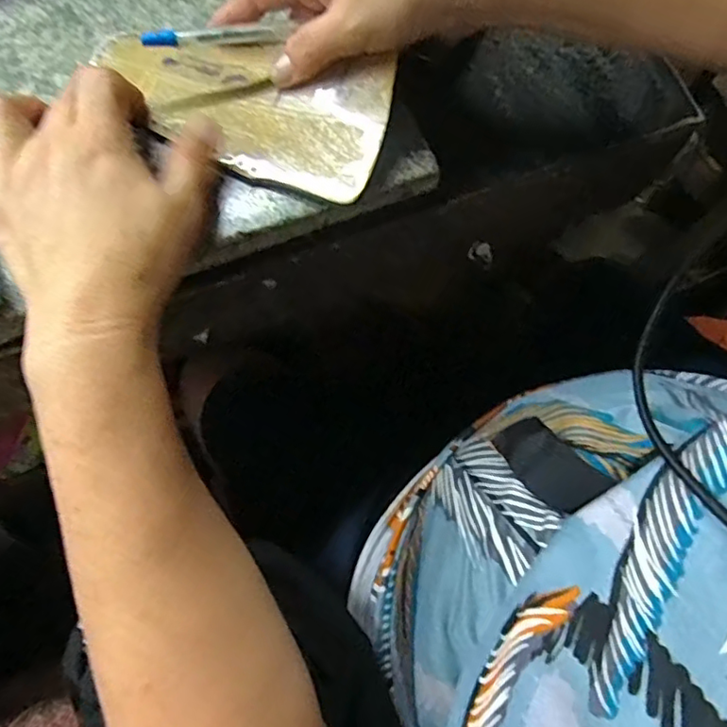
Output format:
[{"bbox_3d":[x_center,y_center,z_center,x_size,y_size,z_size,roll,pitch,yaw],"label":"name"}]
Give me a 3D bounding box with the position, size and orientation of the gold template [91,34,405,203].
[{"bbox_3d":[-0.066,-0.142,0.308,0.159,0.015,0.076,18,80,9],"label":"gold template"}]

